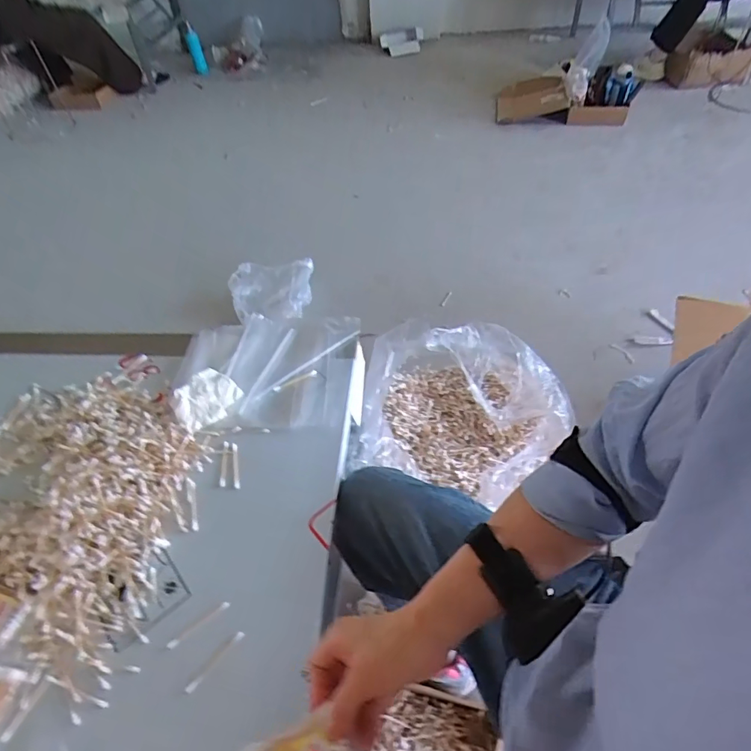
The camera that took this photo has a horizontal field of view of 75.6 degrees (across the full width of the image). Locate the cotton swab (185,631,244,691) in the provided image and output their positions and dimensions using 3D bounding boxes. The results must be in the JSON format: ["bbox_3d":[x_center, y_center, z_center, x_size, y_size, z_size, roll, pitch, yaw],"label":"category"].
[{"bbox_3d":[-0.170,0.304,0.515,0.010,0.004,0.072,32,59,28],"label":"cotton swab"}]

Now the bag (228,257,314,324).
[{"bbox_3d":[-0.323,-0.269,1.545,0.272,0.120,0.204,-13,50,-5],"label":"bag"}]

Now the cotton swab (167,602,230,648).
[{"bbox_3d":[-0.197,0.276,0.538,0.072,0.004,0.009,-31,54,-20],"label":"cotton swab"}]

